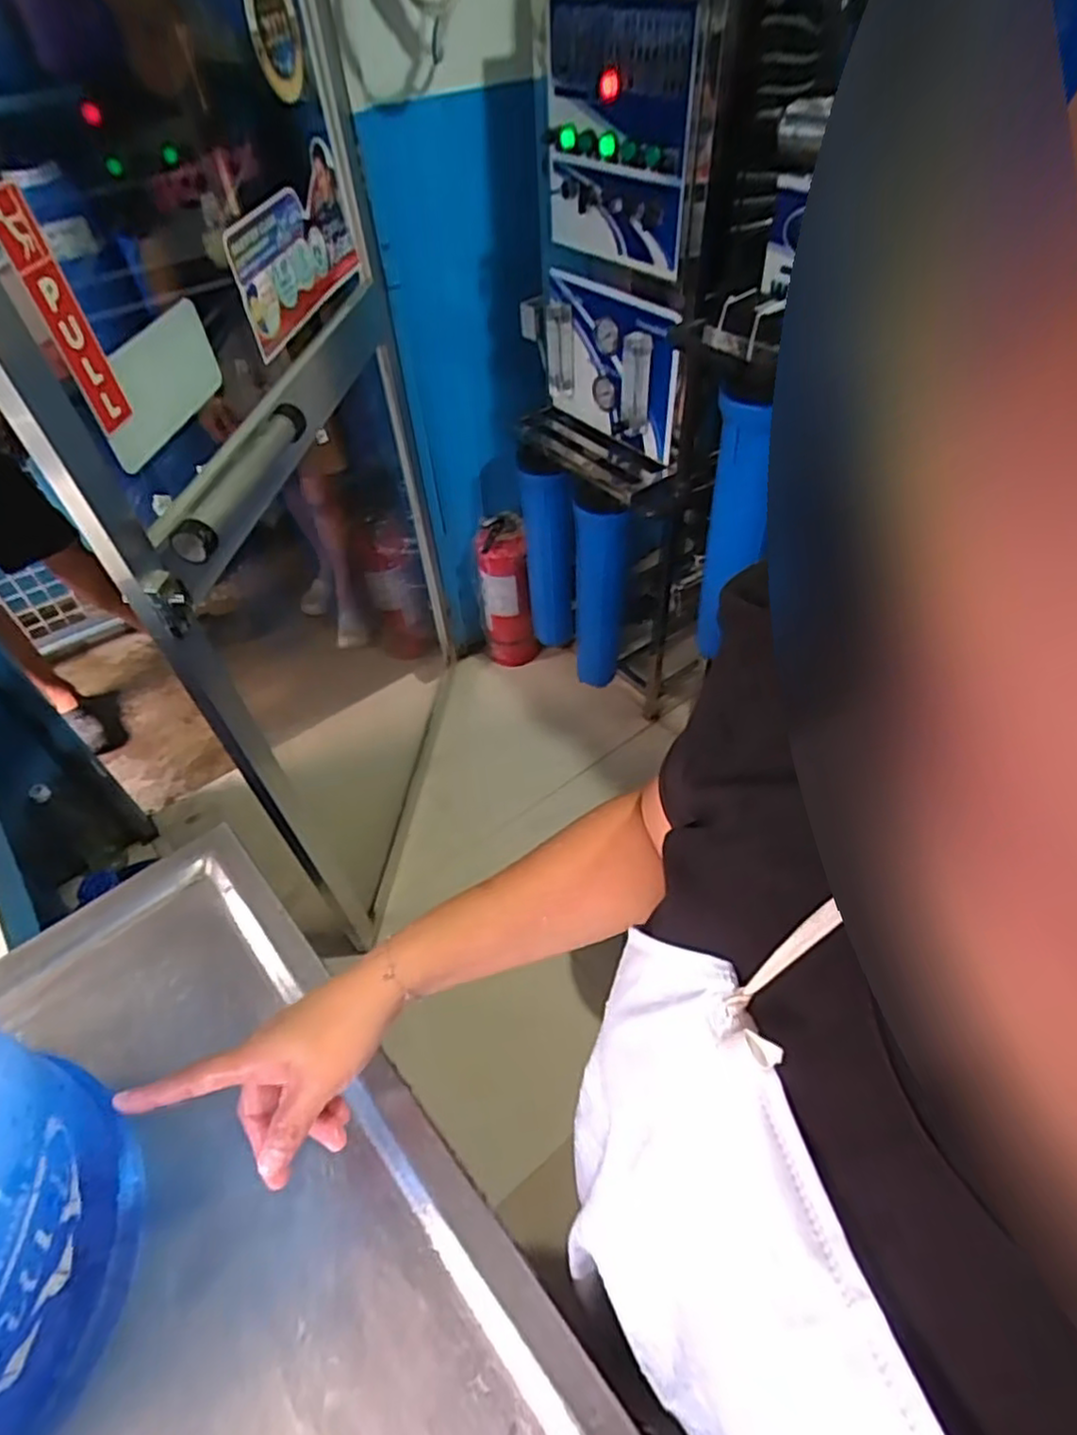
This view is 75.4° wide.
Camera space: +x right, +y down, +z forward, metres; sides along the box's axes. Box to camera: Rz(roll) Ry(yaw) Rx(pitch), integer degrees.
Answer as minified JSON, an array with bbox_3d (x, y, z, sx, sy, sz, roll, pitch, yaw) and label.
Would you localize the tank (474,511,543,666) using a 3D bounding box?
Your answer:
[{"bbox_3d":[-0.082,-0.341,1.902,0.143,0.445,0.116,-3,49,2],"label":"tank"}]

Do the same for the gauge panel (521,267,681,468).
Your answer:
[{"bbox_3d":[0.116,-0.677,1.348,0.062,0.257,0.451,-32,54,-22],"label":"gauge panel"}]

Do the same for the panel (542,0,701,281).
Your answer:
[{"bbox_3d":[0.110,-0.912,1.106,0.069,0.320,0.332,-32,54,-26],"label":"panel"}]

